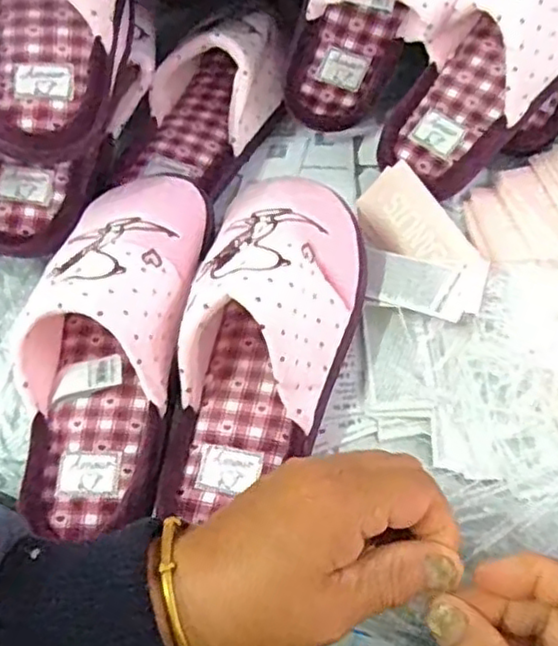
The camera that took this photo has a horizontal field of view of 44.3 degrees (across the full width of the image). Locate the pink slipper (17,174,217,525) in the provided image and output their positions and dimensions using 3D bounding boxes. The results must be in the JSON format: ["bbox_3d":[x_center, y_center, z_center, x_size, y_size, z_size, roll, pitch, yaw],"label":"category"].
[{"bbox_3d":[-0.101,0.005,0.398,0.088,0.069,0.229,8,75,8],"label":"pink slipper"}]

